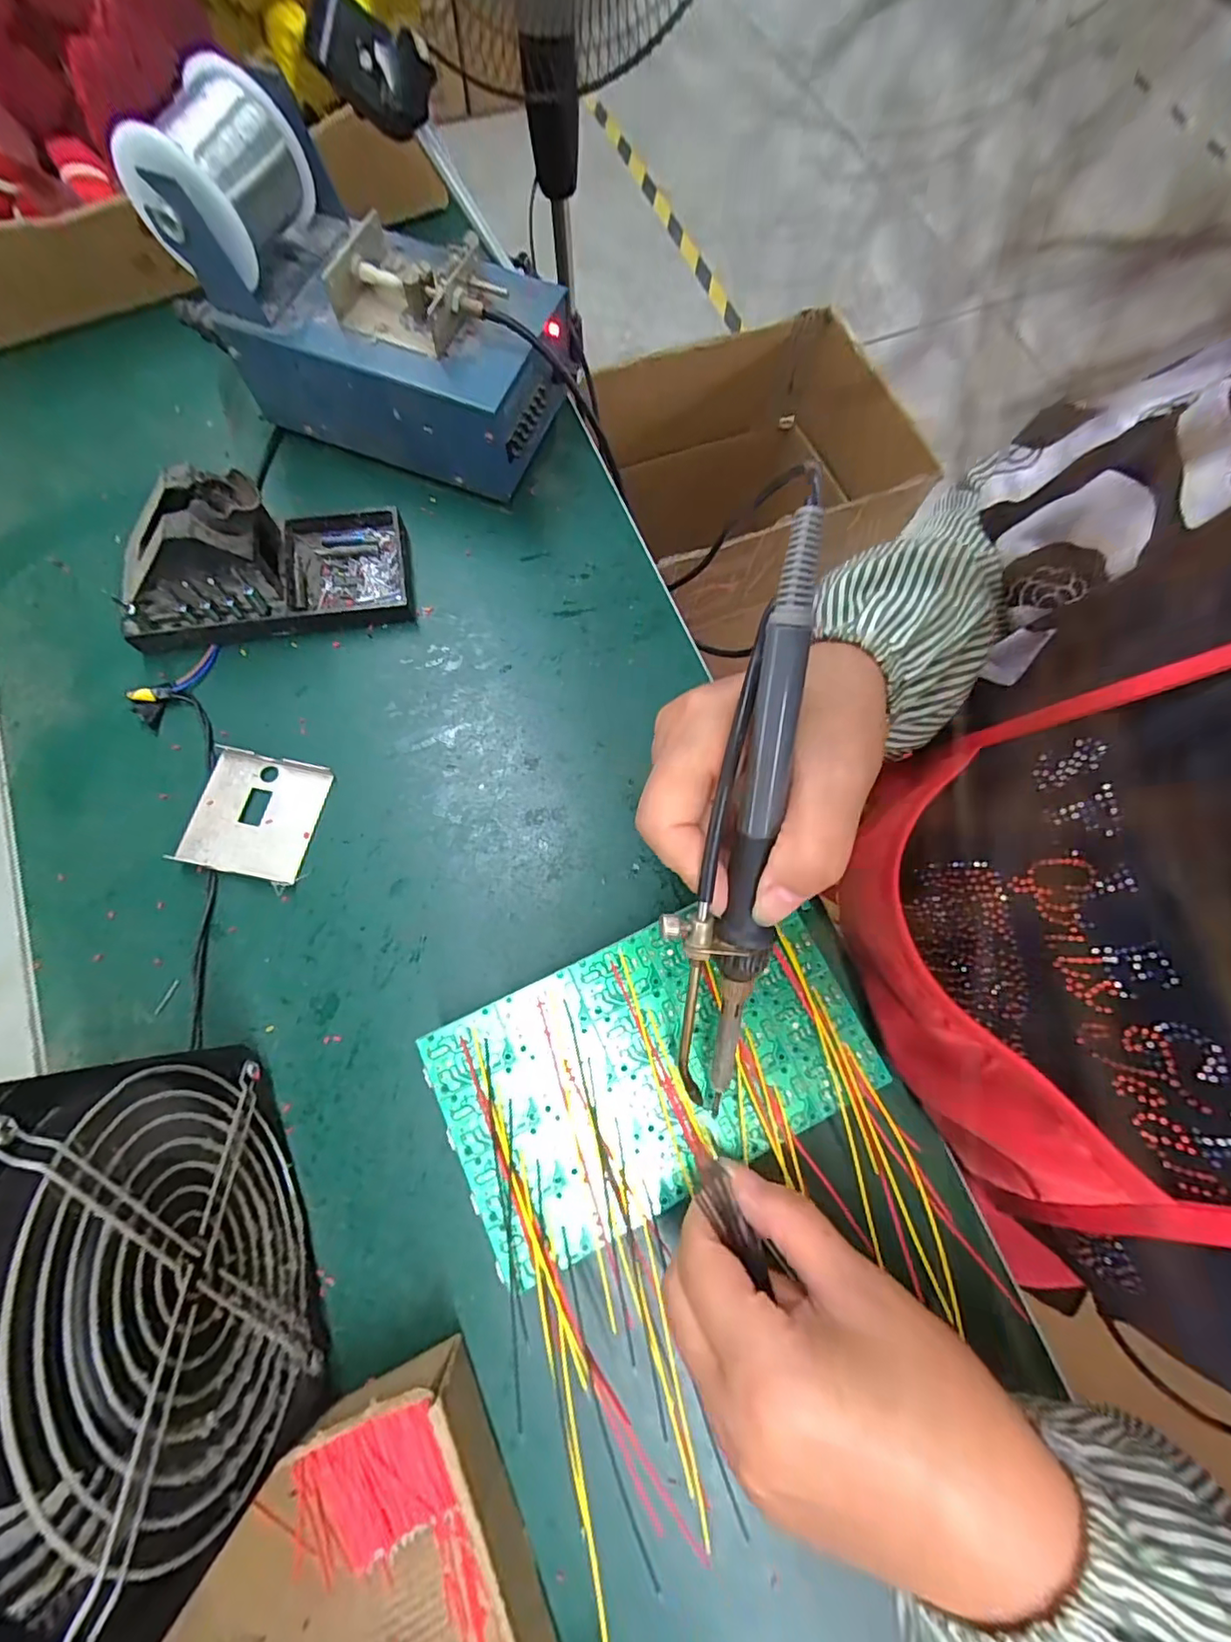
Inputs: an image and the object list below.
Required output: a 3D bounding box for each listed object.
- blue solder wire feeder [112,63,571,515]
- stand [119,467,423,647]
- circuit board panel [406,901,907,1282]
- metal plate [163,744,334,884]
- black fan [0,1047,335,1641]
[{"bbox_3d":[-0.141,-0.321,0.351,0.213,0.130,0.124,21,74,4],"label":"blue solder wire feeder"},{"bbox_3d":[-0.209,-0.160,0.332,0.154,0.071,0.076,-10,74,-5],"label":"stand"},{"bbox_3d":[0.018,0.103,0.246,0.175,0.004,0.098,-23,76,-9],"label":"circuit board panel"},{"bbox_3d":[-0.203,-0.005,0.322,0.065,0.010,0.069,11,73,1],"label":"metal plate"},{"bbox_3d":[-0.171,0.166,0.197,0.056,0.155,0.148,-20,75,-8],"label":"black fan"}]

